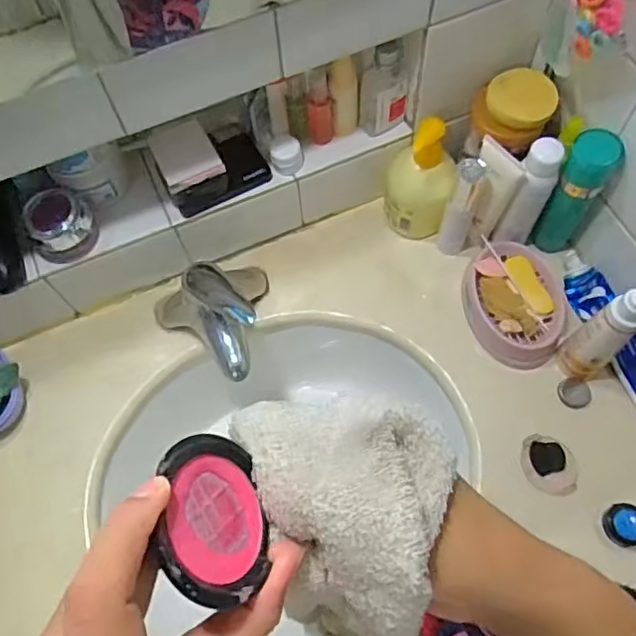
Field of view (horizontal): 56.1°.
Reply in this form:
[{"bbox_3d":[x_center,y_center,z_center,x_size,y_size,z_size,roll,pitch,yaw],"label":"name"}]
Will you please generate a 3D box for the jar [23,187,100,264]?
[{"bbox_3d":[-0.275,-0.103,0.641,0.062,0.056,0.063,-1,67,2],"label":"jar"}]

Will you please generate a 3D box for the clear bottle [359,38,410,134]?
[{"bbox_3d":[0.075,-0.253,0.659,0.052,0.103,0.044,5,67,4],"label":"clear bottle"}]

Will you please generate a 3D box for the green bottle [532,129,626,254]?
[{"bbox_3d":[0.285,-0.133,0.673,0.040,0.184,0.046,-41,71,-14],"label":"green bottle"}]

